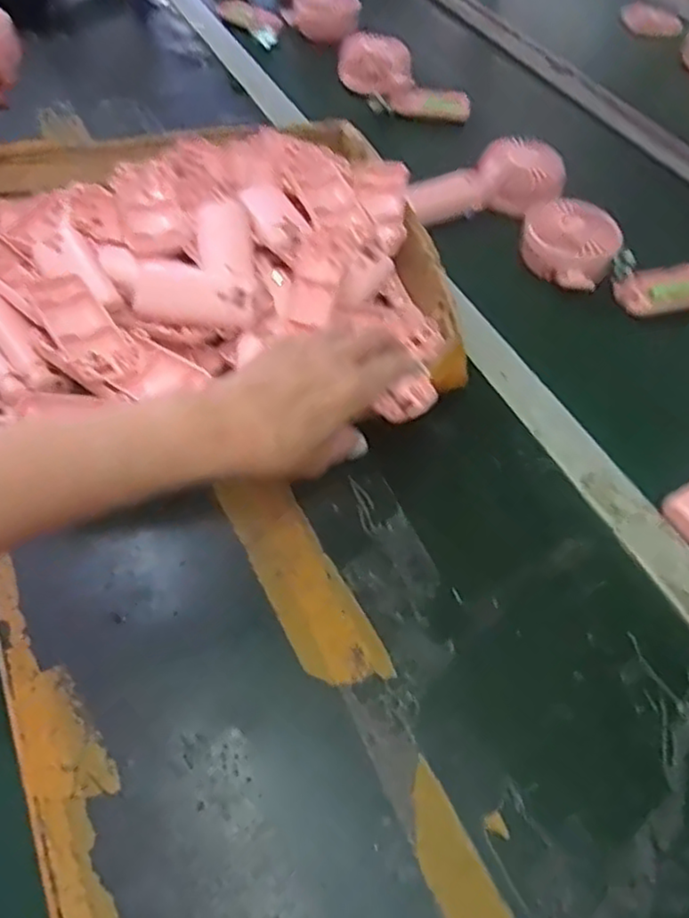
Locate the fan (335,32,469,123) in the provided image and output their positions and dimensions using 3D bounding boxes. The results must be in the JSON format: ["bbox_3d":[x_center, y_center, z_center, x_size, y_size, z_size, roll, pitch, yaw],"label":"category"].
[{"bbox_3d":[0.071,-0.482,0.867,0.096,0.054,0.169,-30,60,-24],"label":"fan"}]

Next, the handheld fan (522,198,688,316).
[{"bbox_3d":[0.258,-0.184,0.653,0.183,0.058,0.093,23,53,-2],"label":"handheld fan"}]

